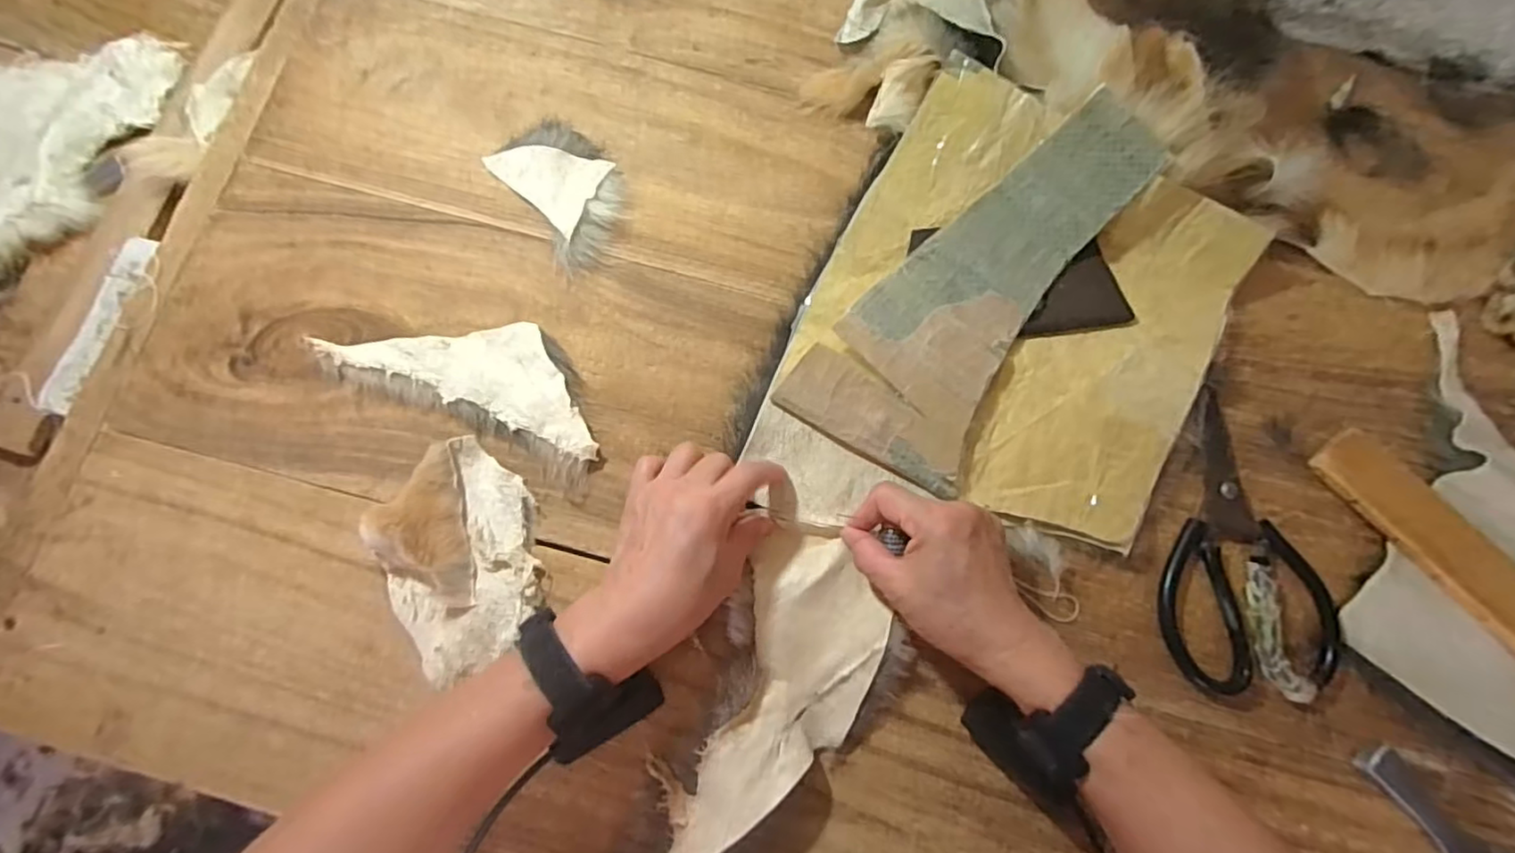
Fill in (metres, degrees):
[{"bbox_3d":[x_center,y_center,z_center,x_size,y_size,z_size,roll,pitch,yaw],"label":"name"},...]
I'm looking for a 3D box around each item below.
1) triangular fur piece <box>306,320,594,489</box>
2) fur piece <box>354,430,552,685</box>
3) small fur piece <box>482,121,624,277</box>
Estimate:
[{"bbox_3d":[-0.205,-0.041,0.469,0.212,0.014,0.087,23,80,6],"label":"triangular fur piece"},{"bbox_3d":[-0.202,0.084,0.429,0.100,0.032,0.148,-22,79,-3],"label":"fur piece"},{"bbox_3d":[-0.150,-0.189,0.502,0.079,0.022,0.119,-36,80,-6],"label":"small fur piece"}]

